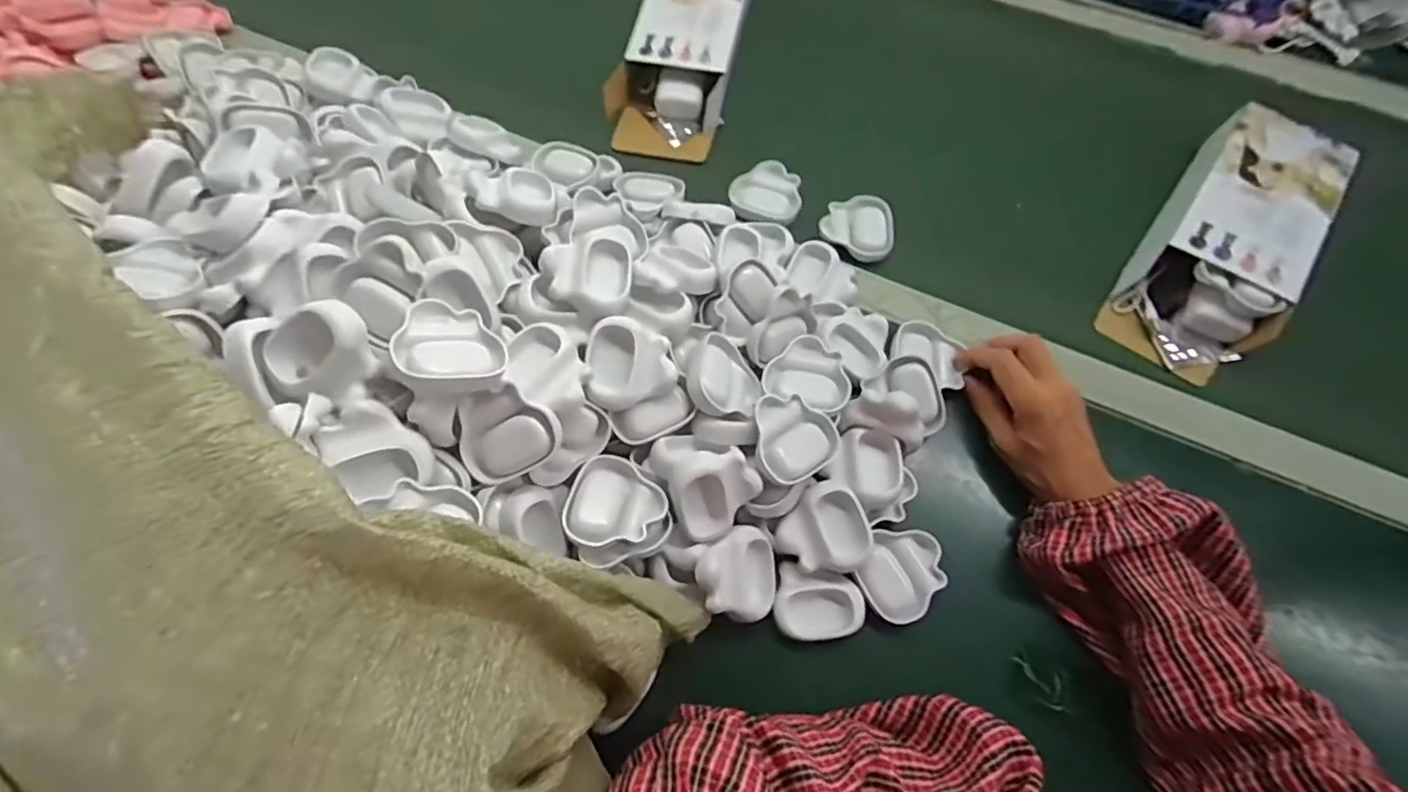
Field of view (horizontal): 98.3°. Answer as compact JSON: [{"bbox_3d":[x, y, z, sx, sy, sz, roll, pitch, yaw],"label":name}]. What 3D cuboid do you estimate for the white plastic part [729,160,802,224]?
[{"bbox_3d":[0.061,-0.198,0.586,0.068,0.017,0.064,0,67,0],"label":"white plastic part"}]

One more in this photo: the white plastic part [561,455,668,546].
[{"bbox_3d":[-0.061,0.073,0.407,0.062,0.019,0.060,0,67,0],"label":"white plastic part"}]

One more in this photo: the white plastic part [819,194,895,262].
[{"bbox_3d":[0.146,-0.161,0.571,0.066,0.020,0.057,24,70,10],"label":"white plastic part"}]

